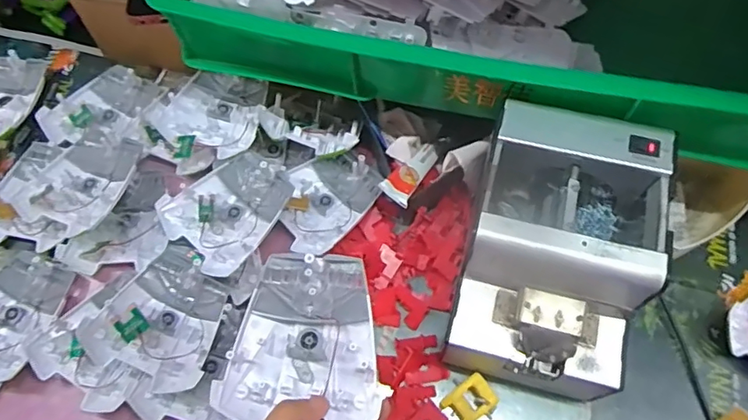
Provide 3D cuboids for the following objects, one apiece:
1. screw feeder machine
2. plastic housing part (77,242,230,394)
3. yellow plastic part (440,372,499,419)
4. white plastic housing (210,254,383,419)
[{"bbox_3d":[0.137,0.040,0.424,0.124,0.146,0.185,13,67,9],"label":"screw feeder machine"},{"bbox_3d":[-0.176,0.088,0.462,0.095,0.024,0.115,31,56,-6],"label":"plastic housing part"},{"bbox_3d":[0.078,0.158,0.442,0.040,0.018,0.030,-33,68,-11],"label":"yellow plastic part"},{"bbox_3d":[-0.043,0.082,0.344,0.096,0.021,0.104,4,66,5],"label":"white plastic housing"}]

